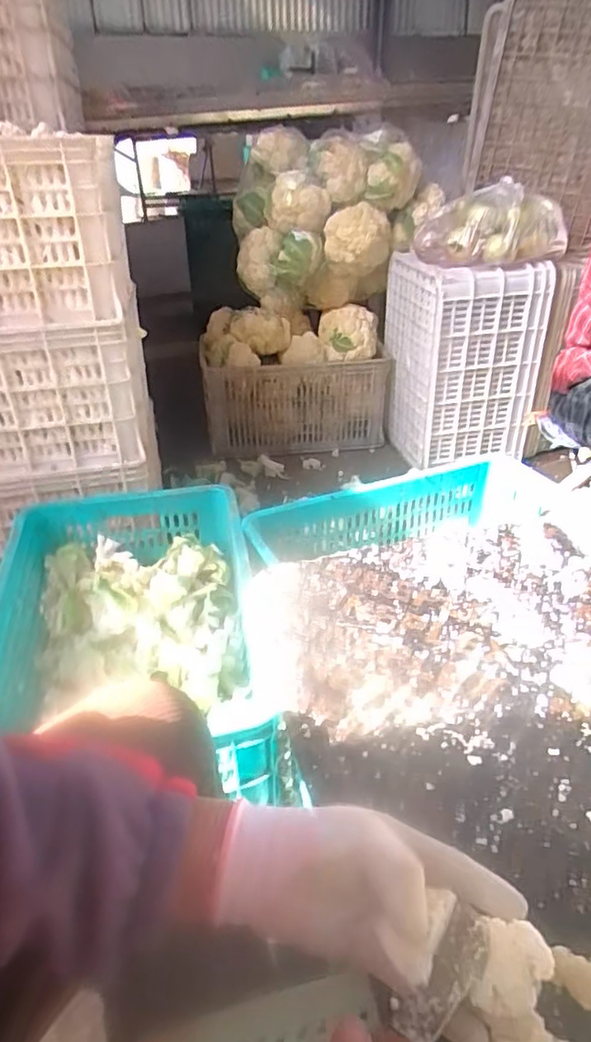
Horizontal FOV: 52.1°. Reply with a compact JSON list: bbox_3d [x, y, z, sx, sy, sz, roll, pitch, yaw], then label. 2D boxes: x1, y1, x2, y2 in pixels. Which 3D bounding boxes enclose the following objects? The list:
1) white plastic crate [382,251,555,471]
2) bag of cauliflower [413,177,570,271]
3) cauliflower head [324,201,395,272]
[{"bbox_3d":[0.428,-0.429,1.617,0.323,0.480,0.297,-6,33,-7],"label":"white plastic crate"},{"bbox_3d":[0.457,-0.694,1.419,0.305,0.148,0.210,-15,35,-20],"label":"bag of cauliflower"},{"bbox_3d":[0.168,-0.743,1.600,0.166,0.153,0.143,5,34,9],"label":"cauliflower head"}]

